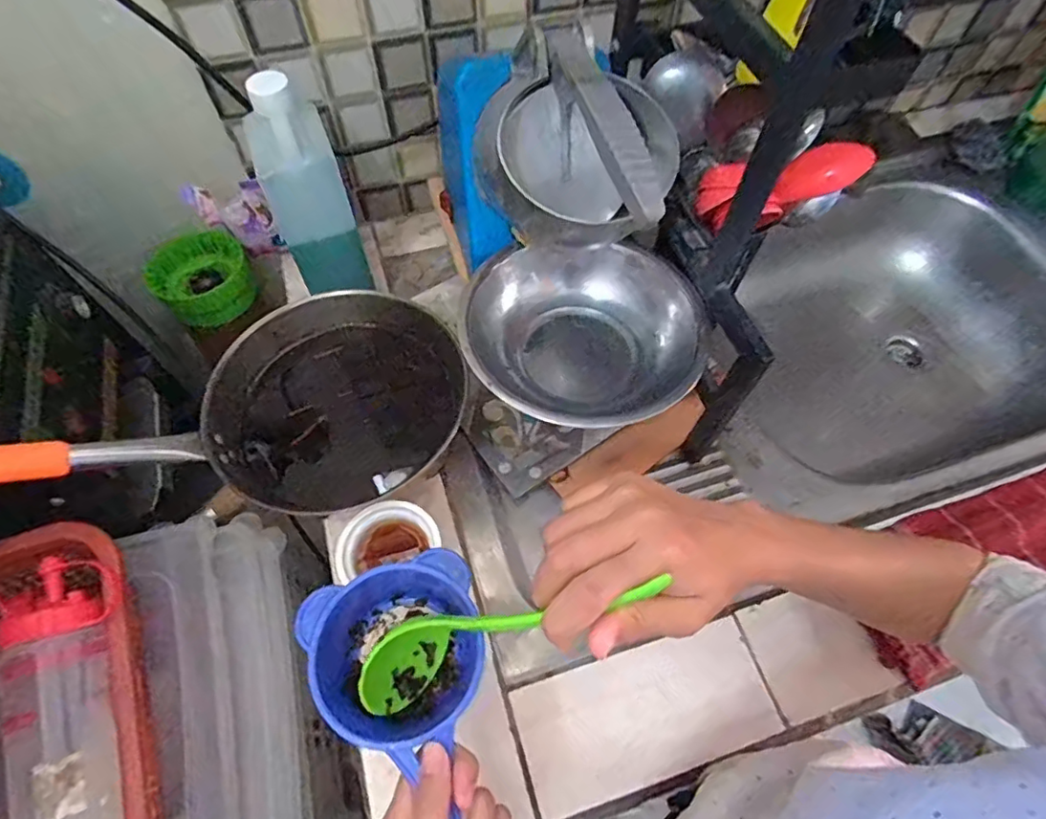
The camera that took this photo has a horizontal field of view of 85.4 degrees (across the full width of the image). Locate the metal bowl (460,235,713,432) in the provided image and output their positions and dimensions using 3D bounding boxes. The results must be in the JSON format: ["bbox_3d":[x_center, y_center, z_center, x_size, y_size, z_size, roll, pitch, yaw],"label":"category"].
[{"bbox_3d":[0.049,-0.056,0.435,0.183,0.064,0.150,-9,61,-5],"label":"metal bowl"}]

